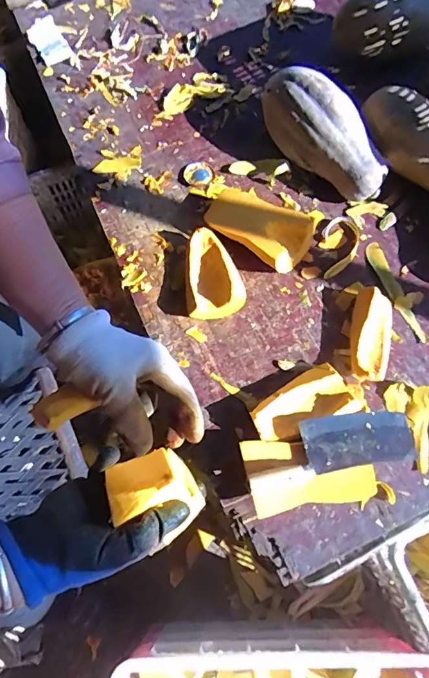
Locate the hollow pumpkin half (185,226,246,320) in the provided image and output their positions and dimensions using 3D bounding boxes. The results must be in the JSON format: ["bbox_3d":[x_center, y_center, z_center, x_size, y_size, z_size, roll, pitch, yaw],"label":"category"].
[{"bbox_3d":[-0.009,-0.126,0.814,0.098,0.063,0.166,-9,68,-4],"label":"hollow pumpkin half"}]

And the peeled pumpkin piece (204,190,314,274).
[{"bbox_3d":[0.076,-0.223,0.852,0.224,0.073,0.117,39,72,14],"label":"peeled pumpkin piece"}]

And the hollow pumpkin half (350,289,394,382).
[{"bbox_3d":[0.277,-0.005,0.770,0.072,0.056,0.171,16,68,6],"label":"hollow pumpkin half"}]

